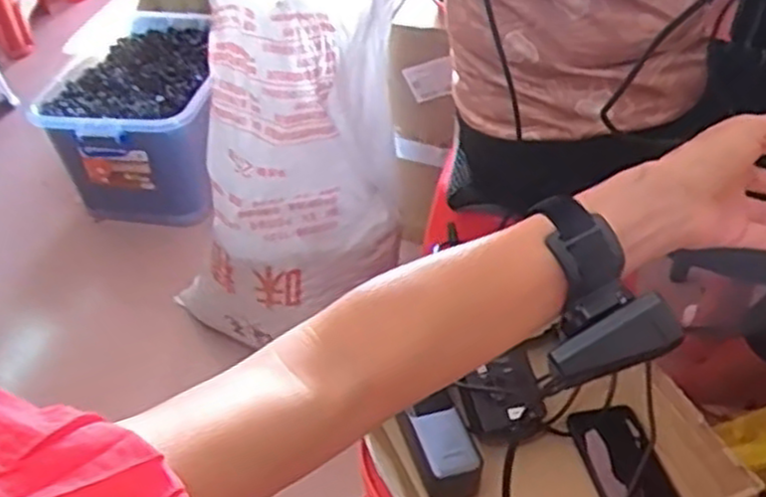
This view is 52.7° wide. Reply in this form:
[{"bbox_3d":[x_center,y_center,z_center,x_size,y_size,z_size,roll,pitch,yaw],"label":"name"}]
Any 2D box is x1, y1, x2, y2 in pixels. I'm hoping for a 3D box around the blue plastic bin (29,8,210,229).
[{"bbox_3d":[-0.463,-0.267,1.588,0.301,0.280,0.402,3,42,4],"label":"blue plastic bin"}]

